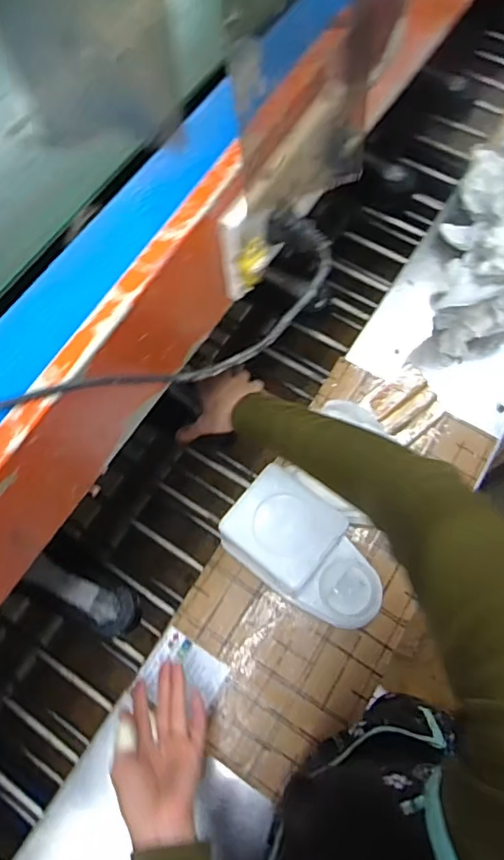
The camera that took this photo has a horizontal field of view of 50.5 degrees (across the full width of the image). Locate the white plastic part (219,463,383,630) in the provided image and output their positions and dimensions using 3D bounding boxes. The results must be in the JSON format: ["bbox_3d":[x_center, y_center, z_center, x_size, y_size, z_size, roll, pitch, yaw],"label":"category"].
[{"bbox_3d":[0.063,0.140,0.594,0.183,0.103,0.105,36,75,15],"label":"white plastic part"}]

